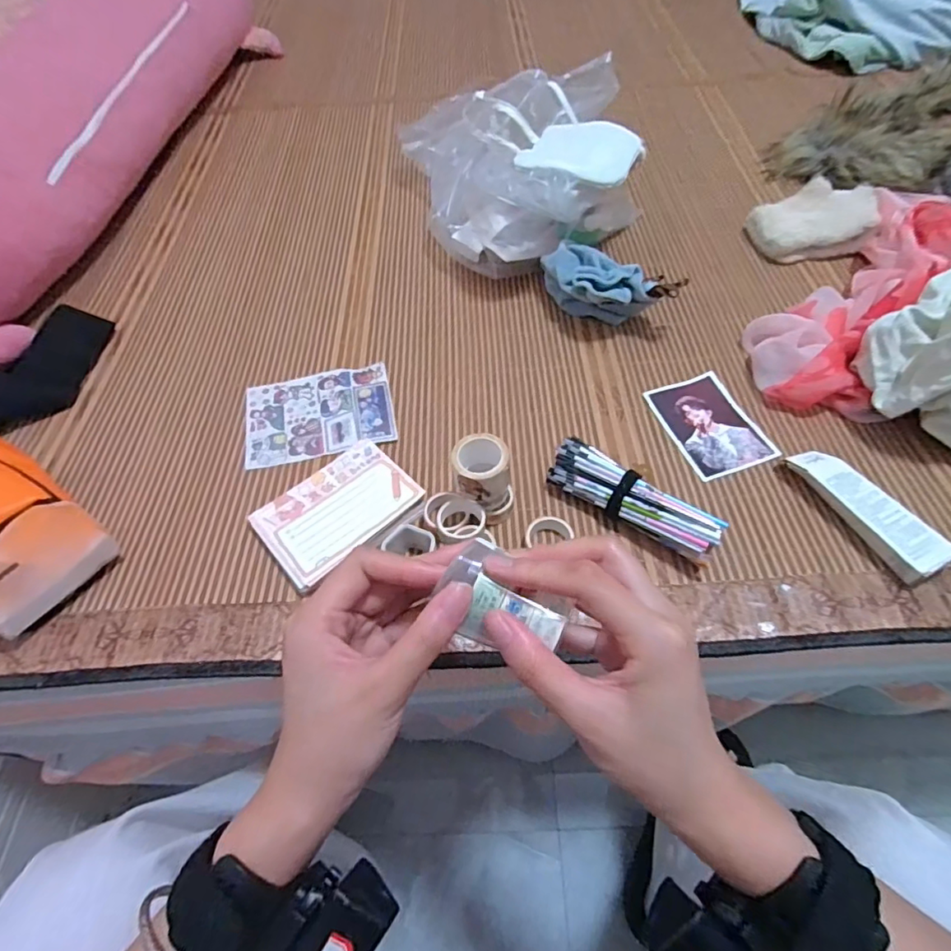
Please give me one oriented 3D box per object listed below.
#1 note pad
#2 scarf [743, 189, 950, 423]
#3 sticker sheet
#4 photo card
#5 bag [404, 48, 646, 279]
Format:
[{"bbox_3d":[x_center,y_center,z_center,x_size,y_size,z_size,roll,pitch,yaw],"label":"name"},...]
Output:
[{"bbox_3d":[-0.110,0.029,0.434,0.119,0.022,0.083,-39,62,-20],"label":"note pad"},{"bbox_3d":[0.391,-0.178,0.530,0.131,0.063,0.337,36,65,24],"label":"scarf"},{"bbox_3d":[-0.146,-0.058,0.506,0.134,0.006,0.098,-13,56,-4],"label":"sticker sheet"},{"bbox_3d":[0.208,-0.045,0.479,0.076,0.005,0.103,-17,56,-10],"label":"photo card"},{"bbox_3d":[0.059,-0.376,0.636,0.250,0.113,0.303,-11,57,-4],"label":"bag"}]

